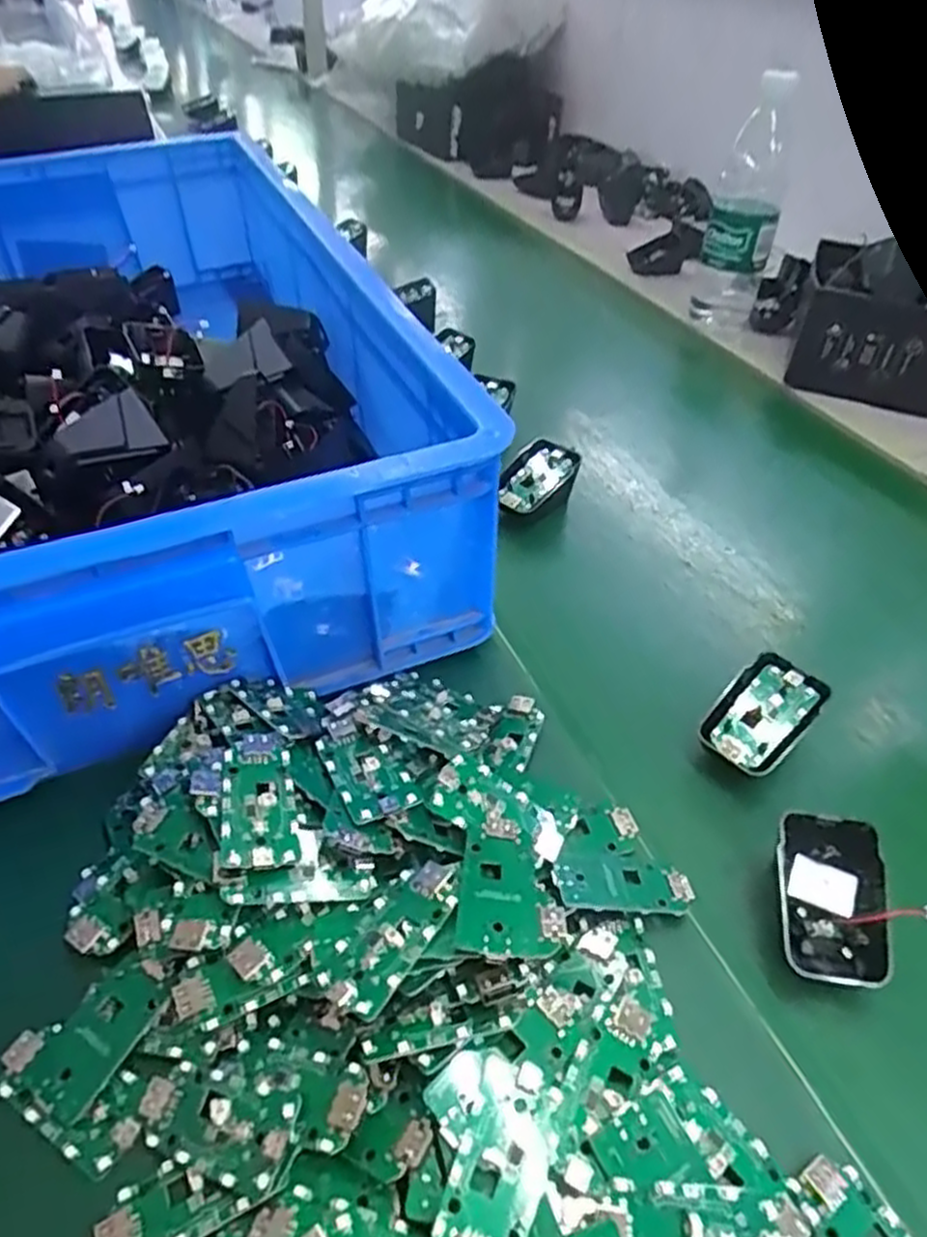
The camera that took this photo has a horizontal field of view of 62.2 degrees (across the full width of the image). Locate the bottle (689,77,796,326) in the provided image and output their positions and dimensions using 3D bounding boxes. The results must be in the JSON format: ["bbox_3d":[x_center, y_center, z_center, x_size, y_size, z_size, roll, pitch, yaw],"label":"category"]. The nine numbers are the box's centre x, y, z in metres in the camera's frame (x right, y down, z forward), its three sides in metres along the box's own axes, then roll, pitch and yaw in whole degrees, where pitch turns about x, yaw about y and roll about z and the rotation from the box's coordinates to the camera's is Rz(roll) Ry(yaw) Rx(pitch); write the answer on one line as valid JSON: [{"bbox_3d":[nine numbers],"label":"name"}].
[{"bbox_3d":[0.283,-0.406,0.770,0.069,0.211,0.062,14,44,11],"label":"bottle"}]

